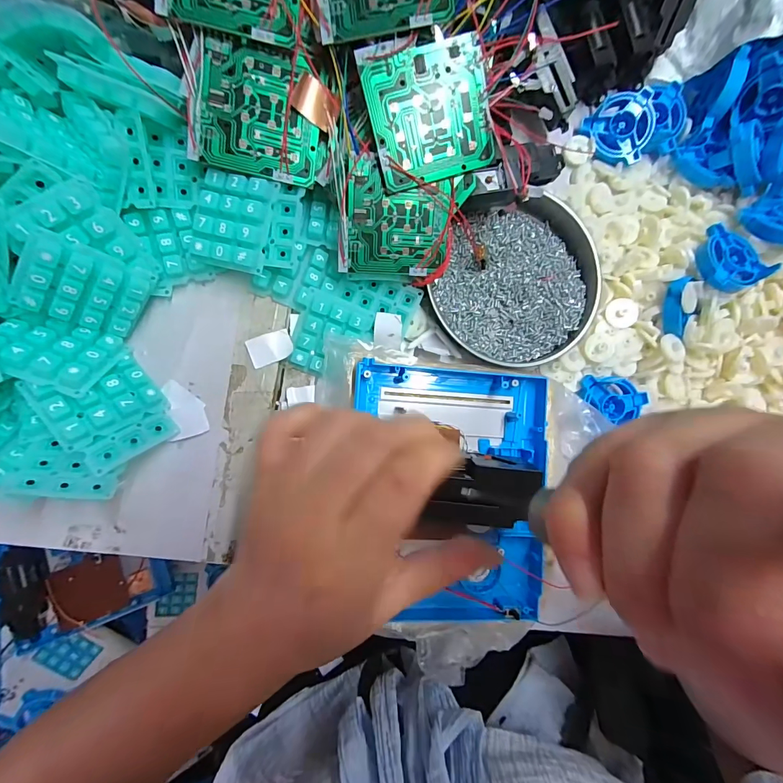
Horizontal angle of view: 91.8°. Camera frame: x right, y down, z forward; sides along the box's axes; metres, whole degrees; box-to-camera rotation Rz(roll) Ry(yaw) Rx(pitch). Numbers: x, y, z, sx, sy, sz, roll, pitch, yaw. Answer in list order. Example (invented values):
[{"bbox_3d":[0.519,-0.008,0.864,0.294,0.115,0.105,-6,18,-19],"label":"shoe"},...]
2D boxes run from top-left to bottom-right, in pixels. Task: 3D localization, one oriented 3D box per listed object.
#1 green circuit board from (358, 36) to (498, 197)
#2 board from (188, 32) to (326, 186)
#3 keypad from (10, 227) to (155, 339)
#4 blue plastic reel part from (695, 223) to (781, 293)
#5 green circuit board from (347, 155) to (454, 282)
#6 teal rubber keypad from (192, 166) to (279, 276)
[{"bbox_3d":[0.023,-0.169,0.229,0.071,0.004,0.071,-17,114,-2],"label":"green circuit board"},{"bbox_3d":[-0.080,-0.168,0.227,0.074,0.006,0.068,8,101,-15],"label":"board"},{"bbox_3d":[-0.178,-0.059,0.220,0.057,0.009,0.047,19,115,-43],"label":"keypad"},{"bbox_3d":[0.261,-0.104,0.289,0.048,0.017,0.053,-20,91,-9],"label":"blue plastic reel part"},{"bbox_3d":[0.005,-0.112,0.255,0.068,0.004,0.071,-1,111,-8],"label":"green circuit board"},{"bbox_3d":[-0.102,-0.108,0.240,0.048,0.011,0.056,13,94,2],"label":"teal rubber keypad"}]

